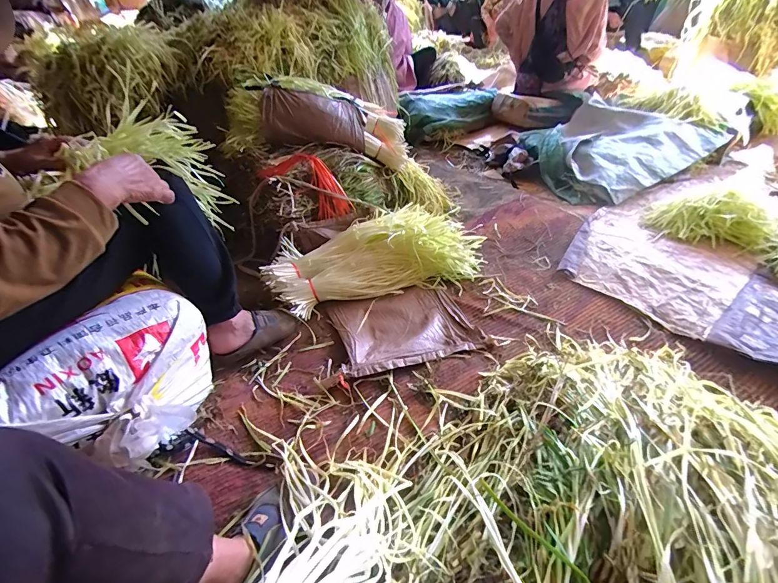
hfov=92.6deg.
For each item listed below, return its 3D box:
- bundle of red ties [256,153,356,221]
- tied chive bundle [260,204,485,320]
[{"bbox_3d":[-0.242,-0.309,1.145,0.184,0.242,0.030,-40,18,-18],"label":"bundle of red ties"},{"bbox_3d":[-0.044,-0.098,1.095,0.589,0.148,0.253,-15,40,-10],"label":"tied chive bundle"}]

